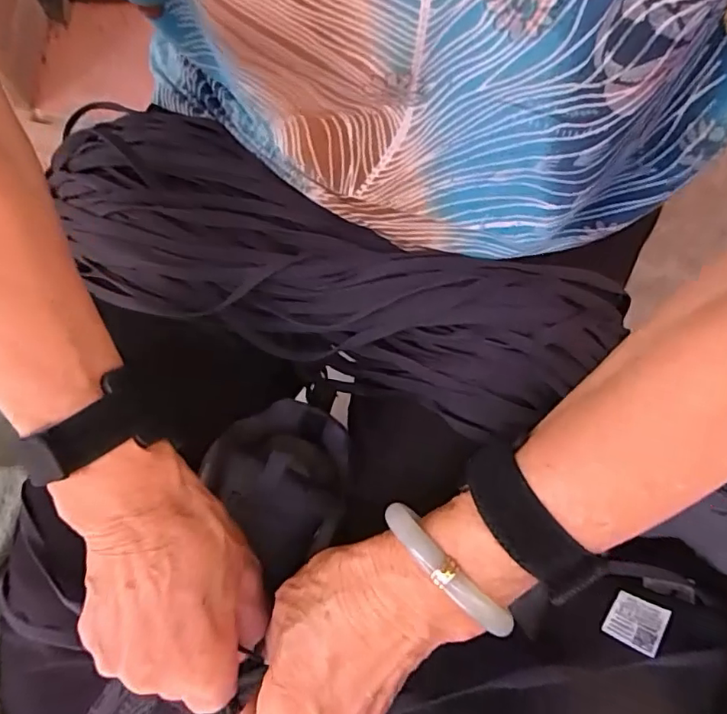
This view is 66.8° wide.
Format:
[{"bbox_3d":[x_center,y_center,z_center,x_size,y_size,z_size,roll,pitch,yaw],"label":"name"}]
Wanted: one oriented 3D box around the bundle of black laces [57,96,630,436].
[{"bbox_3d":[-0.027,-0.049,0.329,0.328,0.054,0.108,21,76,5],"label":"bundle of black laces"}]

